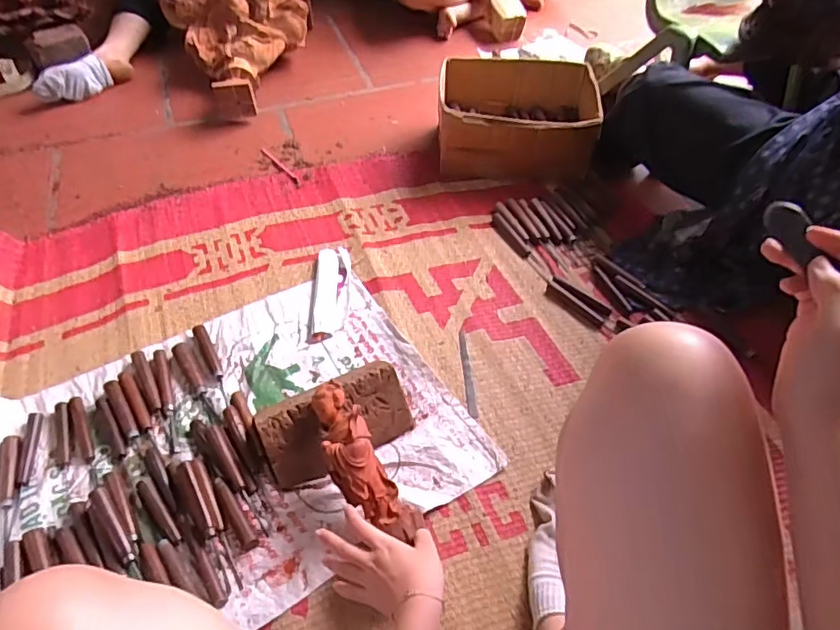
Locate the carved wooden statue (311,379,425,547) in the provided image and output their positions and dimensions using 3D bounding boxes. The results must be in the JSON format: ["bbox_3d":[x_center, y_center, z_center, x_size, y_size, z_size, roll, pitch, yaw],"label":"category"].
[{"bbox_3d":[-0.084,0.178,0.690,0.064,0.049,0.200,-25,67,-20],"label":"carved wooden statue"}]

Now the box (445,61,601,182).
[{"bbox_3d":[0.207,-0.419,1.200,0.325,0.161,0.248,7,52,4],"label":"box"}]

